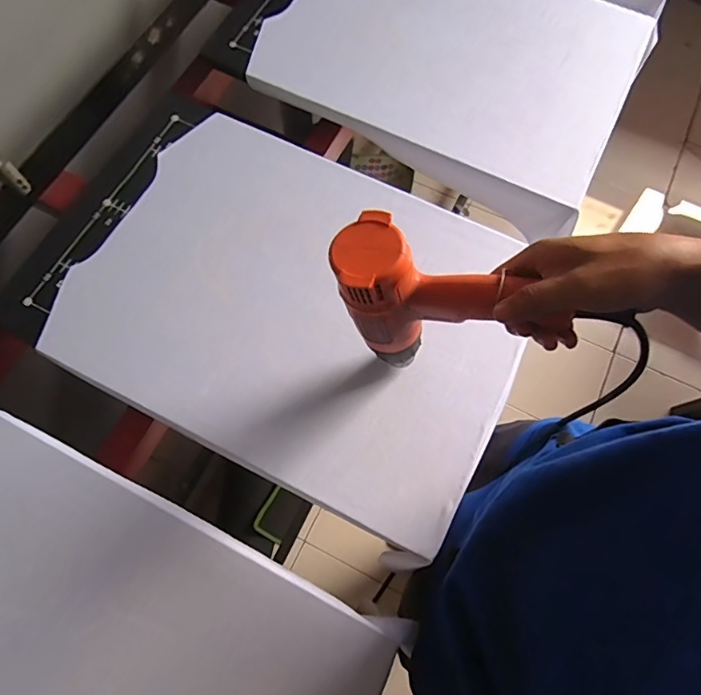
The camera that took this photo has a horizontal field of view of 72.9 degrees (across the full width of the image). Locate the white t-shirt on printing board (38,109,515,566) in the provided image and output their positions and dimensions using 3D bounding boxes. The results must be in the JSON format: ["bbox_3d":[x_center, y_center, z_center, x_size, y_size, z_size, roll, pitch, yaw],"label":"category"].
[{"bbox_3d":[-0.058,-0.058,0.577,0.519,0.016,0.395,28,73,8],"label":"white t-shirt on printing board"}]

